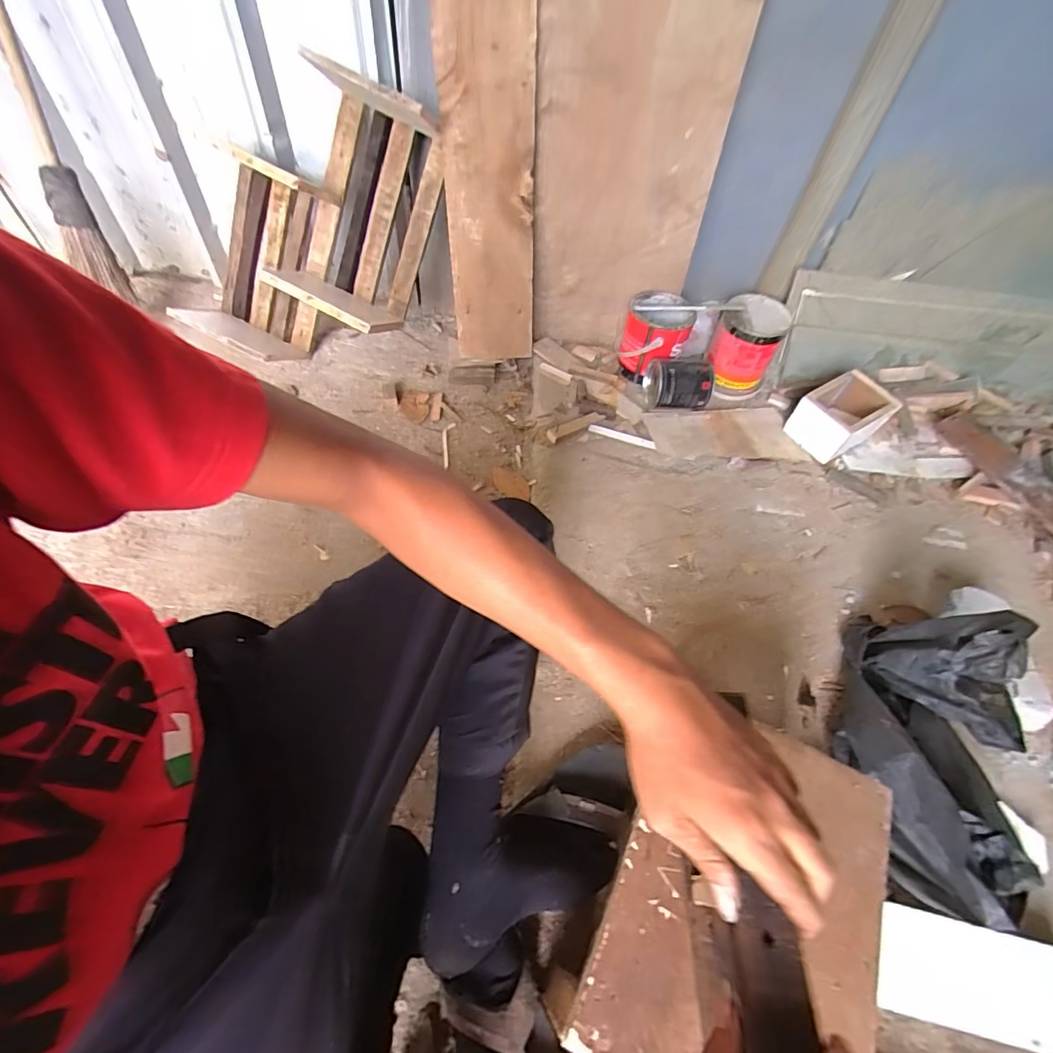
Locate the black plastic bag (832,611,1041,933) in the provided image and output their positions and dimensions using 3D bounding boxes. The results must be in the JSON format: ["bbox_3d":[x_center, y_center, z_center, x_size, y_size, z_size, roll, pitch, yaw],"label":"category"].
[{"bbox_3d":[0.548,0.286,0.647,0.176,0.198,0.374,25,57,11],"label":"black plastic bag"}]

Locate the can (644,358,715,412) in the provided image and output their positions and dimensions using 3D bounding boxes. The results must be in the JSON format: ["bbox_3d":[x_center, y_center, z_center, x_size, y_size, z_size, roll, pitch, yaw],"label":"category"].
[{"bbox_3d":[0.345,-0.322,1.101,0.138,0.092,0.093,4,55,-2],"label":"can"}]

